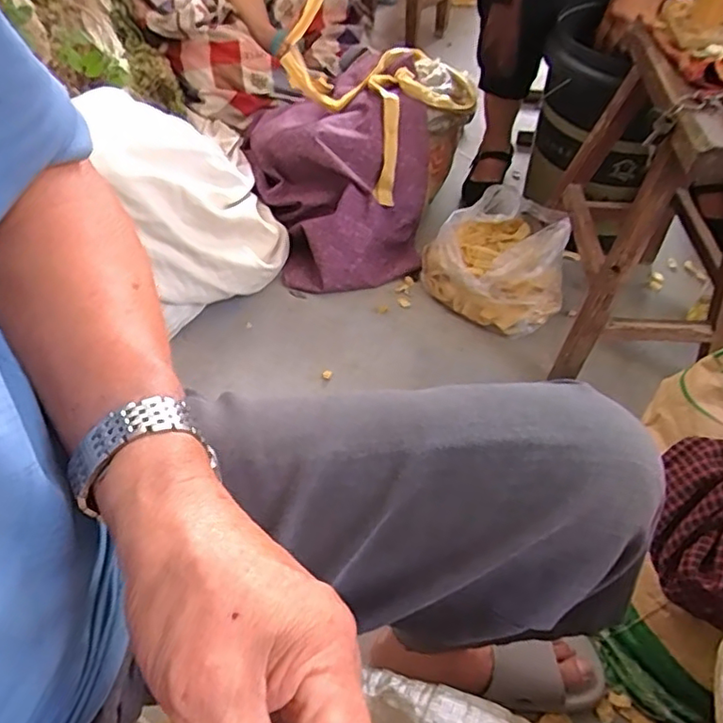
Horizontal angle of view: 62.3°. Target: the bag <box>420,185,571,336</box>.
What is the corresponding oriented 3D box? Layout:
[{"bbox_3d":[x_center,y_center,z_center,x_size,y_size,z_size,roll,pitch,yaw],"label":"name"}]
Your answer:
[{"bbox_3d":[0.241,-0.191,1.070,0.255,0.120,0.238,19,51,14],"label":"bag"}]

